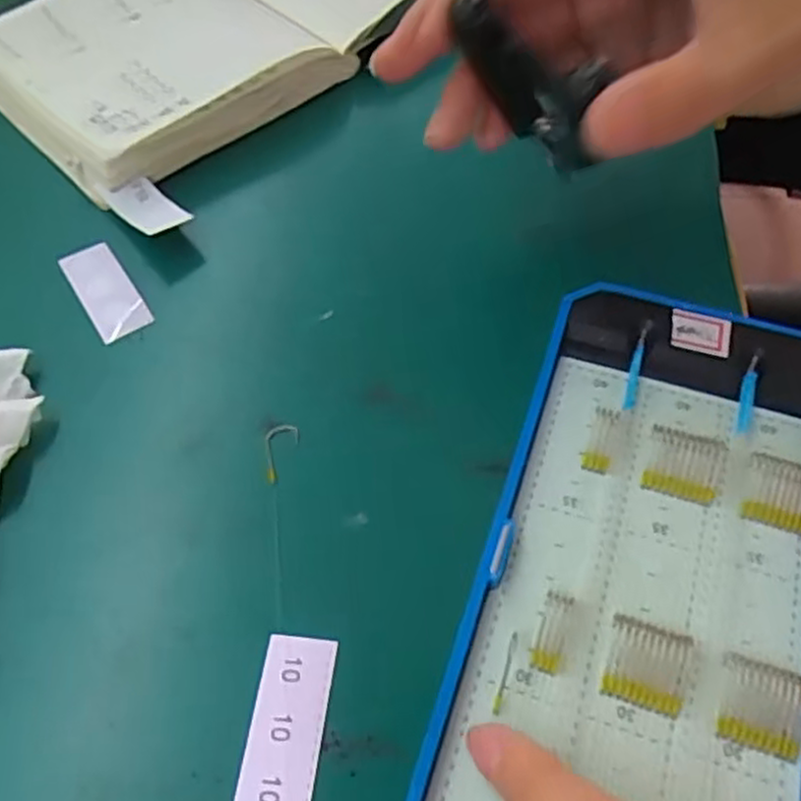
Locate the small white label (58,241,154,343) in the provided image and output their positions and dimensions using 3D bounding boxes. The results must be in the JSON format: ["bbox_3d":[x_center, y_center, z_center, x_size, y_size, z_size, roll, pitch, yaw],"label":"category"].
[{"bbox_3d":[-0.106,-0.040,0.264,0.018,0.004,0.046,-30,61,-17],"label":"small white label"}]

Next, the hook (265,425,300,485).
[{"bbox_3d":[-0.036,0.015,0.227,0.011,0.004,0.020,-9,56,-4],"label":"hook"}]

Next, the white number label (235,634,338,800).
[{"bbox_3d":[-0.028,0.082,0.183,0.018,0.004,0.046,6,57,3],"label":"white number label"}]

